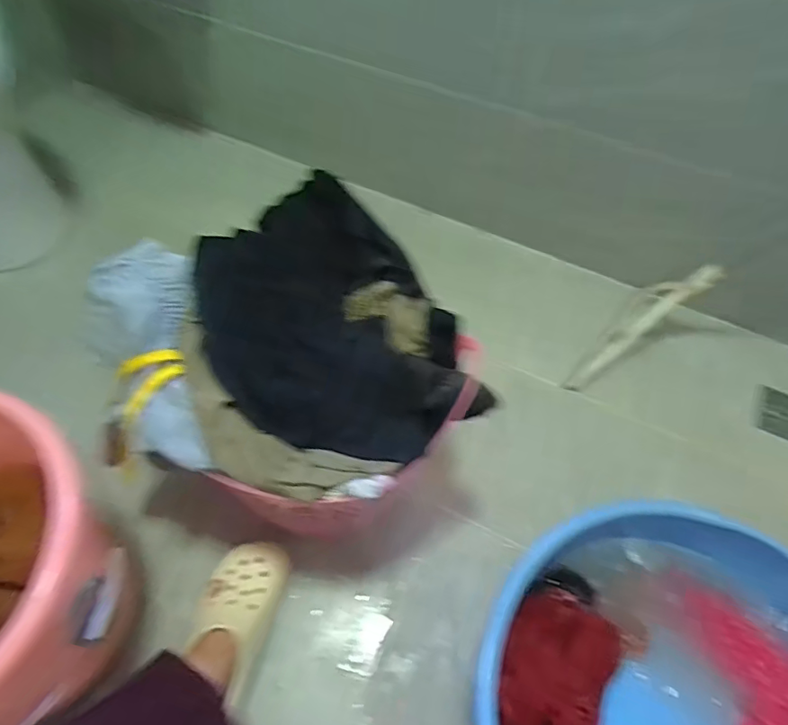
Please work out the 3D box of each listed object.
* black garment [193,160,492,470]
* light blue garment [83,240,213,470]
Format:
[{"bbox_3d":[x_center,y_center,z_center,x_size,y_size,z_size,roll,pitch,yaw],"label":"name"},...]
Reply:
[{"bbox_3d":[-0.084,-0.046,0.627,0.267,0.080,0.388,-29,62,-19],"label":"black garment"},{"bbox_3d":[-0.259,-0.007,0.561,0.106,0.072,0.254,-15,75,-11],"label":"light blue garment"}]

